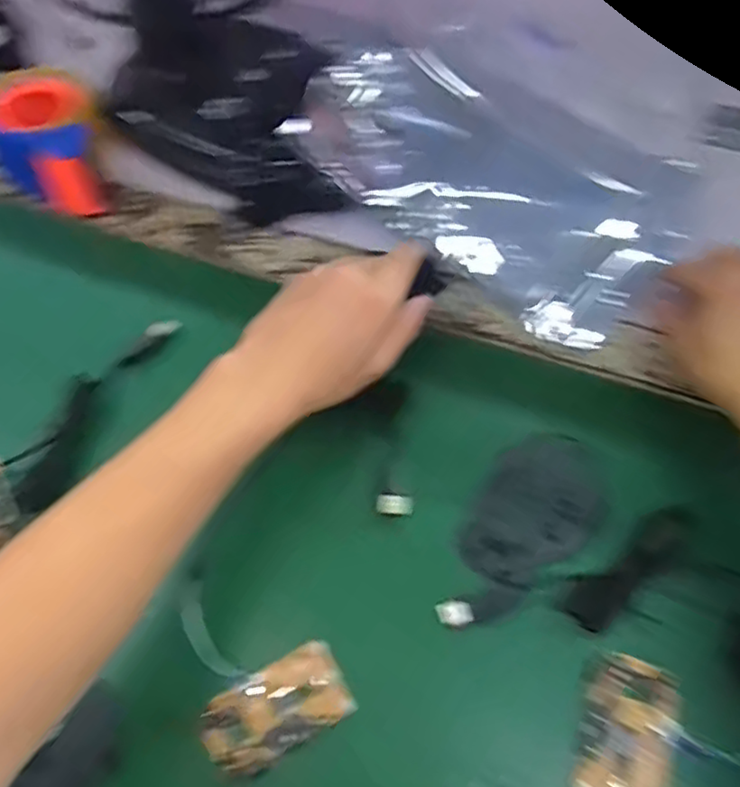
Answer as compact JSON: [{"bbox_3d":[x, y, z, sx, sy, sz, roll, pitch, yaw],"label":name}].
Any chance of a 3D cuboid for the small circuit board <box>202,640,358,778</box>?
[{"bbox_3d":[-0.054,0.184,0.388,0.083,0.010,0.048,-29,67,-11],"label":"small circuit board"}]

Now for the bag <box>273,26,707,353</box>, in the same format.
[{"bbox_3d":[0.106,-0.190,0.535,0.299,0.098,0.183,35,69,19],"label":"bag"}]

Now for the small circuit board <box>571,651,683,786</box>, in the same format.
[{"bbox_3d":[0.146,0.190,0.376,0.050,0.008,0.078,20,67,11],"label":"small circuit board"}]

